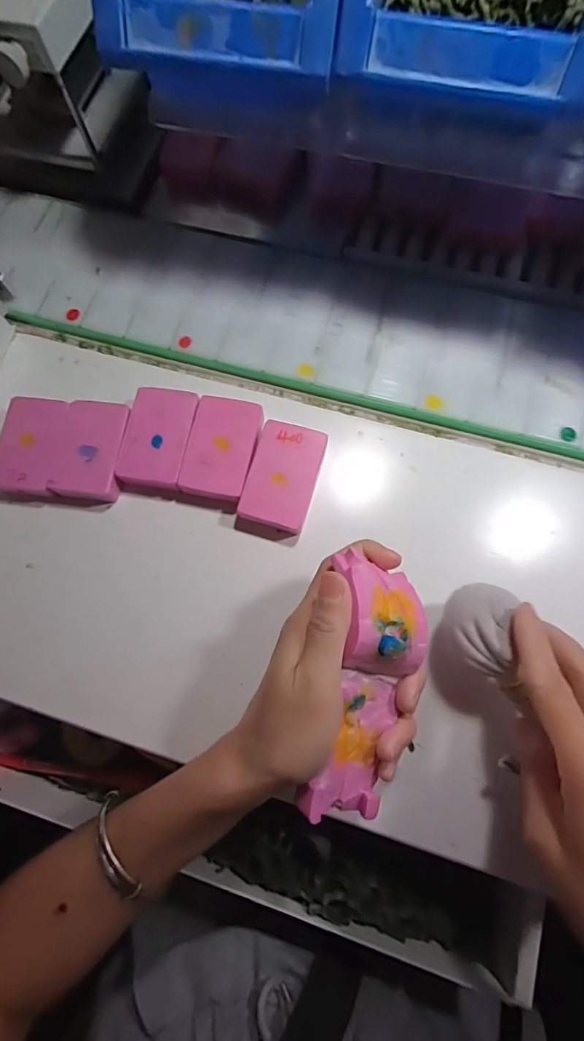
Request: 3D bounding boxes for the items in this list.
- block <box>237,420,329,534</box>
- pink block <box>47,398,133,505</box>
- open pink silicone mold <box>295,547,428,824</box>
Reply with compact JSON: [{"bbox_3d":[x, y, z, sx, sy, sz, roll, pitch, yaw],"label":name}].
[{"bbox_3d":[-0.006,-0.030,0.292,0.044,0.017,0.069,14,72,6],"label":"block"},{"bbox_3d":[-0.140,-0.049,0.301,0.043,0.016,0.069,8,71,3],"label":"pink block"},{"bbox_3d":[0.031,0.082,0.214,0.038,0.044,0.117,19,90,47],"label":"open pink silicone mold"}]

